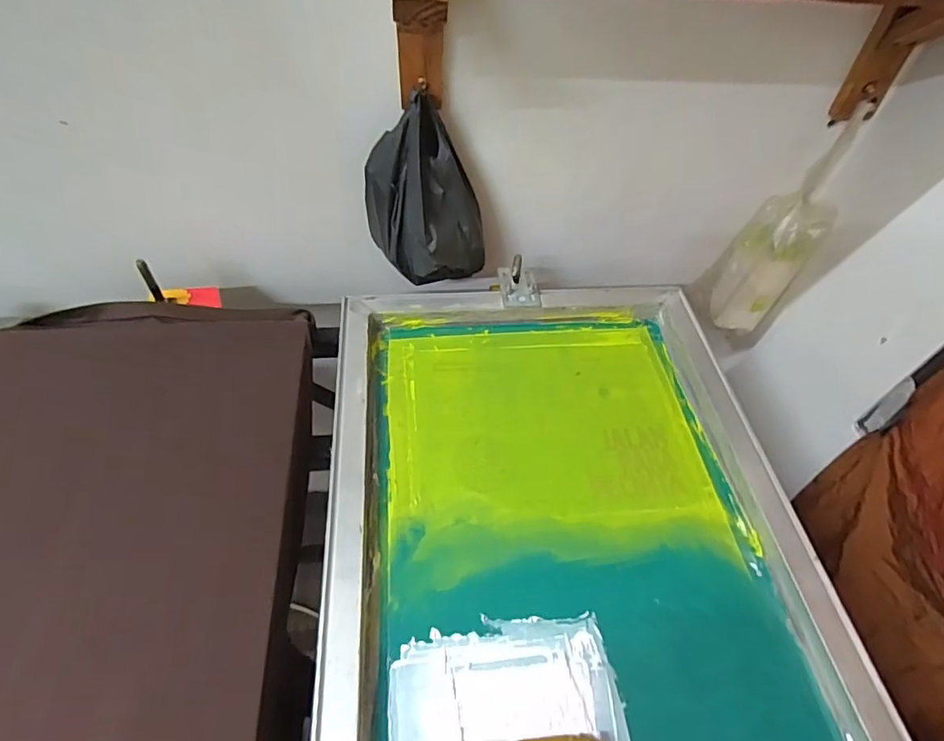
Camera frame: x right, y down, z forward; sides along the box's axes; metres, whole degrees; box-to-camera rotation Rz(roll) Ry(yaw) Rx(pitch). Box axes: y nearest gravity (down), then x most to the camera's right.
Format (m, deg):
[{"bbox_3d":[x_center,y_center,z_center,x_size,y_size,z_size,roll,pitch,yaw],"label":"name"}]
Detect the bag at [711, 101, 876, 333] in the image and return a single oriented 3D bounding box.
[{"bbox_3d":[0.462,-0.199,0.819,0.106,0.319,0.093,36,61,22],"label":"bag"}]

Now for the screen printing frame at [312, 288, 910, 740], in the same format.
[{"bbox_3d":[0.095,0.154,0.540,0.458,0.043,0.650,-3,51,-4],"label":"screen printing frame"}]

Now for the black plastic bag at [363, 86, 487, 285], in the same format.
[{"bbox_3d":[-0.057,-0.213,0.681,0.137,0.193,0.105,-19,57,-14],"label":"black plastic bag"}]

